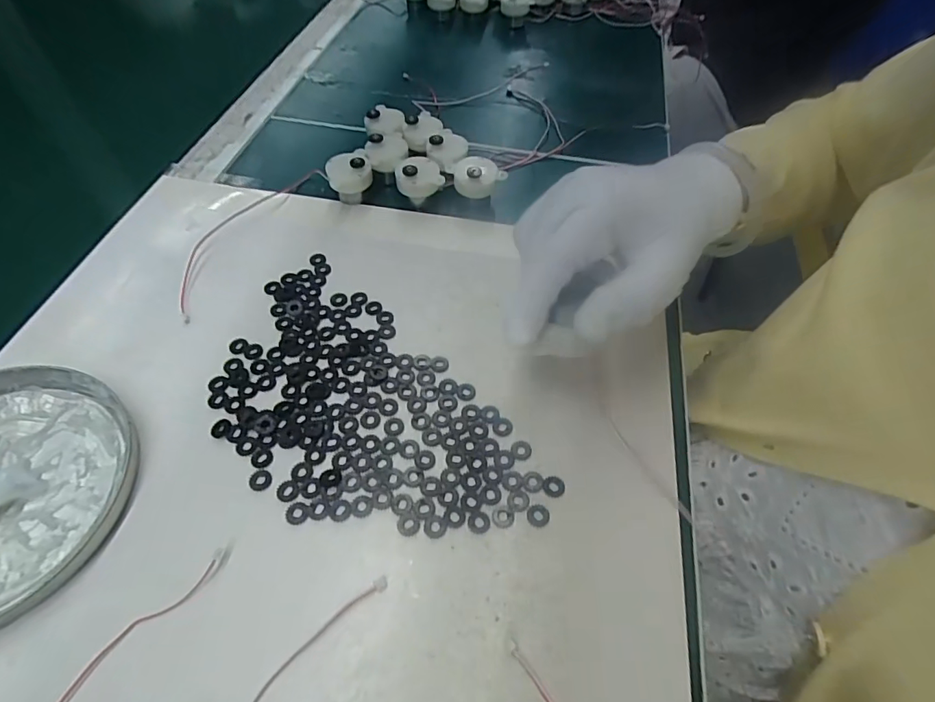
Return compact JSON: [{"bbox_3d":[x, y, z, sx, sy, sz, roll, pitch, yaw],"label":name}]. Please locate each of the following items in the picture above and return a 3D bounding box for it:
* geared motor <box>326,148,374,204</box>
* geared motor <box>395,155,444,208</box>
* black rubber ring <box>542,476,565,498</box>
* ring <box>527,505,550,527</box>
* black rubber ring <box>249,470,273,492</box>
[{"bbox_3d":[-0.086,-0.127,0.357,0.031,0.032,0.027,-14,57,-12],"label":"geared motor"},{"bbox_3d":[-0.036,-0.125,0.357,0.032,0.031,0.028,-10,56,-9],"label":"geared motor"},{"bbox_3d":[0.043,0.066,0.240,0.011,0.004,0.010,1,55,-1],"label":"black rubber ring"},{"bbox_3d":[0.034,0.078,0.232,0.010,0.004,0.010,1,55,-1],"label":"ring"},{"bbox_3d":[-0.102,0.063,0.240,0.011,0.004,0.010,1,55,-1],"label":"black rubber ring"}]

